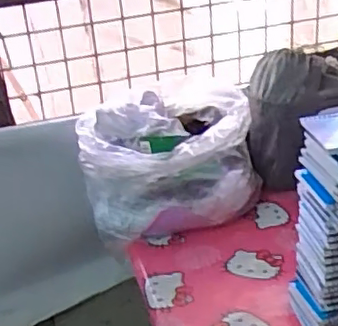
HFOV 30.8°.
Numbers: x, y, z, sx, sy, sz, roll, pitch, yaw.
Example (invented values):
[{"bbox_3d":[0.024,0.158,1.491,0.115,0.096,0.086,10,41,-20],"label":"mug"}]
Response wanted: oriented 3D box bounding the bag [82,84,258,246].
[{"bbox_3d":[0.005,0.011,1.054,0.302,0.199,0.215,-5,29,0],"label":"bag"}]

